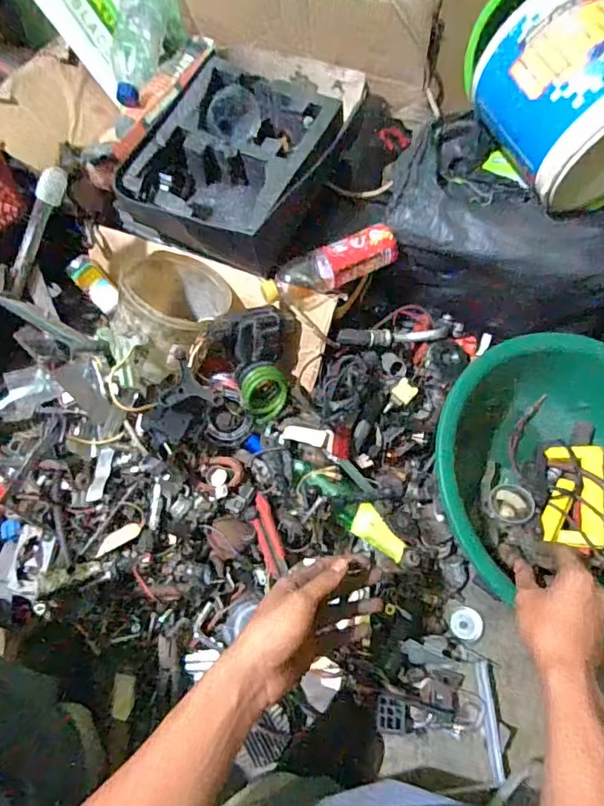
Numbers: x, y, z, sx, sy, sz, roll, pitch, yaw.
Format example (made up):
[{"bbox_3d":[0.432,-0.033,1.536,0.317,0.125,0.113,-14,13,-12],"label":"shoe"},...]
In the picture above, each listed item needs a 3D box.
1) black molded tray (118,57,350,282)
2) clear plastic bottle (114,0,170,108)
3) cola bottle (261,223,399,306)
[{"bbox_3d":[-0.099,-0.333,0.715,0.248,0.100,0.256,26,68,14],"label":"black molded tray"},{"bbox_3d":[-0.247,-0.558,0.785,0.066,0.060,0.229,8,84,7],"label":"clear plastic bottle"},{"bbox_3d":[0.038,-0.181,0.699,0.190,0.055,0.054,-21,65,-7],"label":"cola bottle"}]

